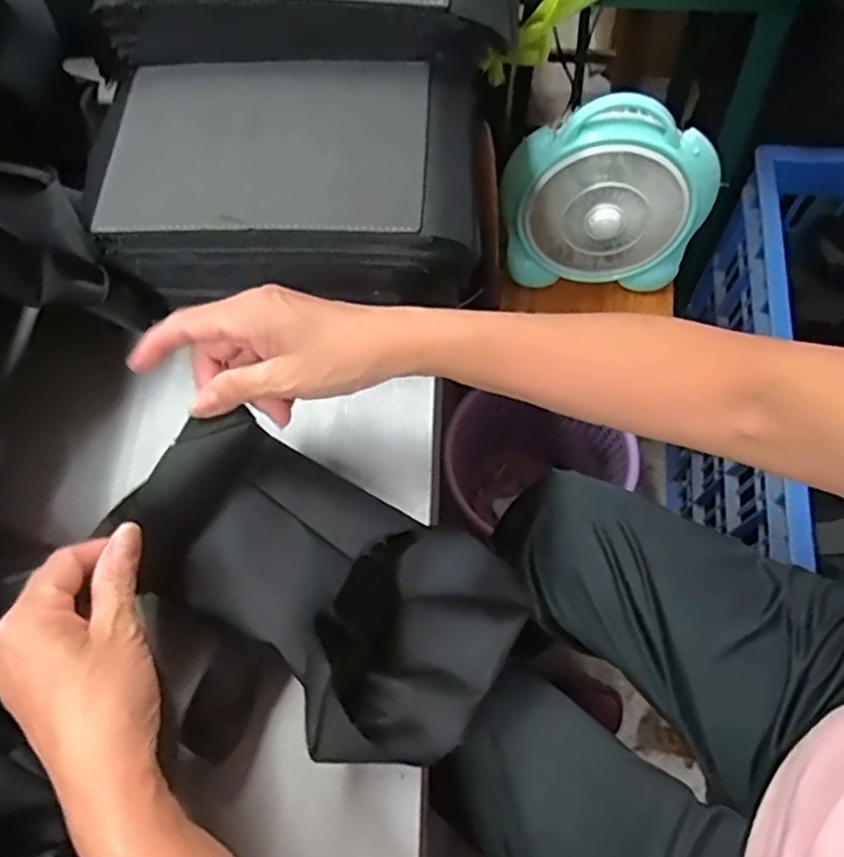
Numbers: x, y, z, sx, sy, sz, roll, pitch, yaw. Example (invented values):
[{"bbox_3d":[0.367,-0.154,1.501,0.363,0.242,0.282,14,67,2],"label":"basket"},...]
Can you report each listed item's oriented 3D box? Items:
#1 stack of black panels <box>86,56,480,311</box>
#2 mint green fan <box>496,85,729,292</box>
[{"bbox_3d":[-0.089,-0.187,0.488,0.261,0.106,0.159,4,67,5],"label":"stack of black panels"},{"bbox_3d":[0.220,-0.273,0.791,0.236,0.253,0.079,5,55,5],"label":"mint green fan"}]

